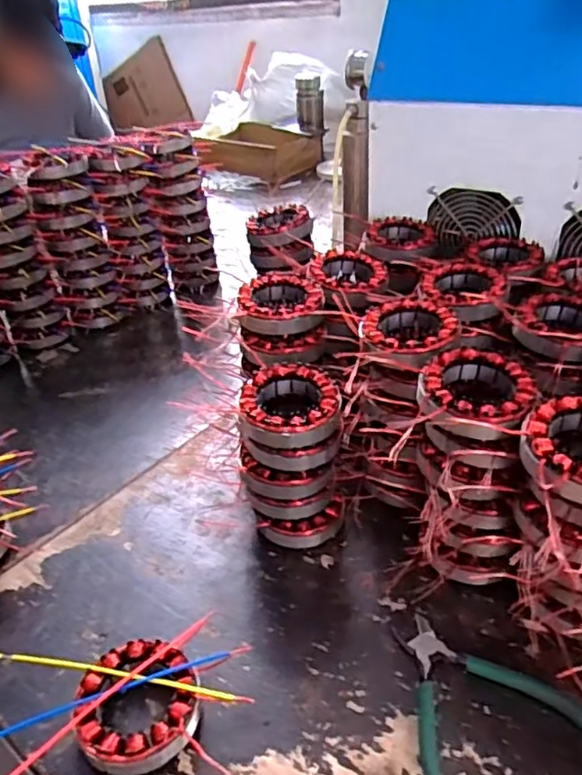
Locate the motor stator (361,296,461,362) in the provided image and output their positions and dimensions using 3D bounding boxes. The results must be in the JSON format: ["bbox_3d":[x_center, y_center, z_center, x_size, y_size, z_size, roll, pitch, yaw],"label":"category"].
[{"bbox_3d":[0.107,-0.047,0.534,0.081,0.035,0.083,3,35,10],"label":"motor stator"}]

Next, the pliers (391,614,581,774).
[{"bbox_3d":[0.129,0.225,0.438,0.132,0.013,0.135,-18,37,-19],"label":"pliers"}]

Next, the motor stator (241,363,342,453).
[{"bbox_3d":[0.000,0.018,0.512,0.082,0.037,0.083,-4,34,0],"label":"motor stator"}]

